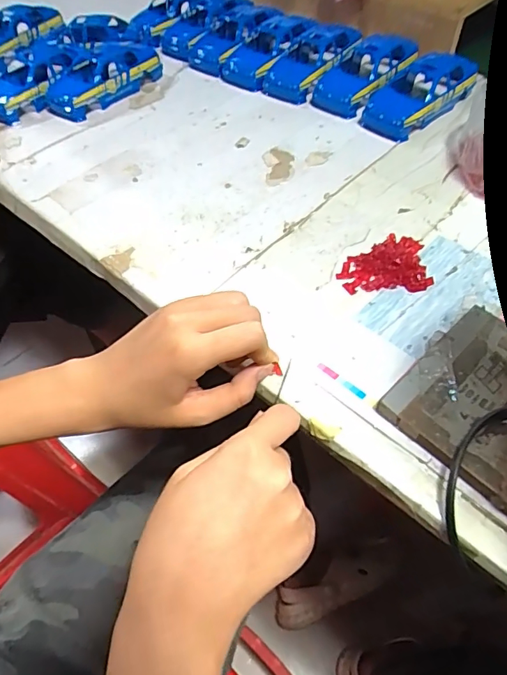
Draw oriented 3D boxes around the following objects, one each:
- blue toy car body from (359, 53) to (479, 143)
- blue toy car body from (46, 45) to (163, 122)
[{"bbox_3d":[0.154,-0.230,0.442,0.121,0.036,0.061,-36,59,-23],"label":"blue toy car body"},{"bbox_3d":[-0.156,-0.272,0.500,0.057,0.033,0.126,33,60,24],"label":"blue toy car body"}]

